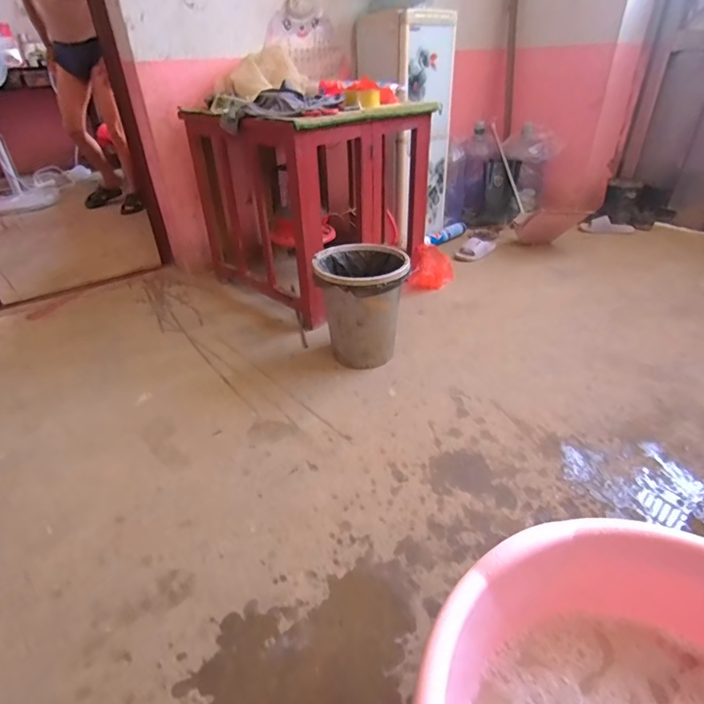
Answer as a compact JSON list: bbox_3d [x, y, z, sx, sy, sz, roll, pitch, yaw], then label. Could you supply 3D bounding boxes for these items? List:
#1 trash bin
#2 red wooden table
[{"bbox_3d":[0.024,-0.135,1.312,0.241,0.298,0.236,-7,34,-7],"label":"trash bin"},{"bbox_3d":[-0.094,-0.578,1.657,0.639,0.620,0.787,24,42,35],"label":"red wooden table"}]

